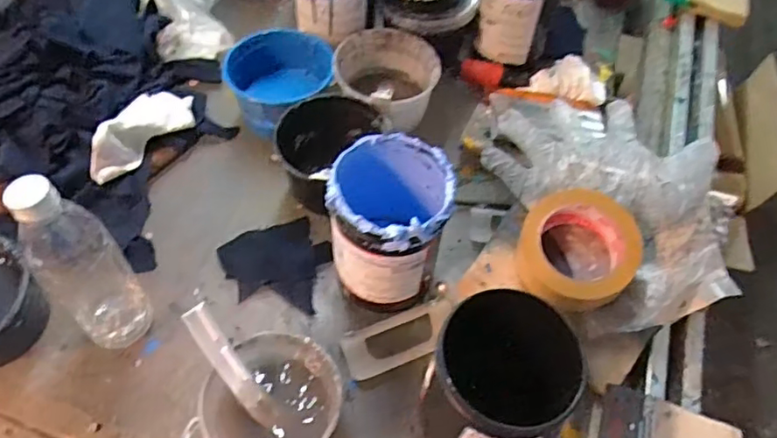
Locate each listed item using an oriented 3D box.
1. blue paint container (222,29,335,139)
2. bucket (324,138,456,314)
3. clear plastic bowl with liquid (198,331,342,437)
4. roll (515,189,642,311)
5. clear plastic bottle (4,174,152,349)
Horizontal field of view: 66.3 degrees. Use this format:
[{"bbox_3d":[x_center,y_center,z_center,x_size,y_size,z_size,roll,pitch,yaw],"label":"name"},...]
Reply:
[{"bbox_3d":[-0.128,-0.169,0.735,0.132,0.067,0.126,1,55,-2],"label":"blue paint container"},{"bbox_3d":[-0.001,0.009,0.580,0.105,0.159,0.114,1,55,-2],"label":"bucket"},{"bbox_3d":[-0.099,0.166,0.528,0.110,0.057,0.111,1,55,-2],"label":"clear plastic bowl with liquid"},{"bbox_3d":[0.186,0.029,0.585,0.116,0.051,0.116,-1,79,3],"label":"roll"},{"bbox_3d":[-0.261,0.046,0.514,0.057,0.212,0.063,38,61,21],"label":"clear plastic bottle"}]

